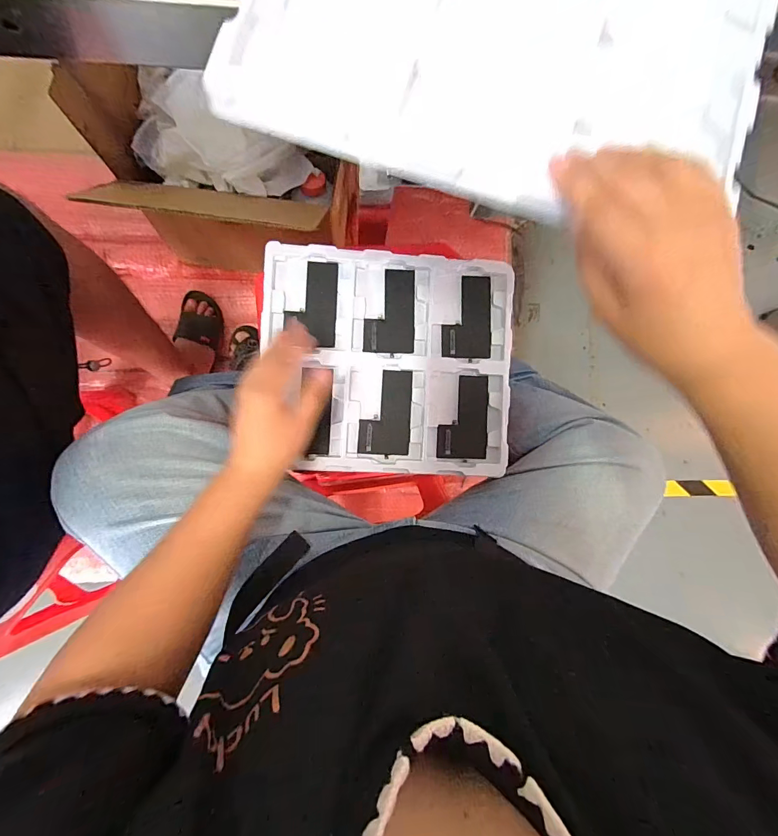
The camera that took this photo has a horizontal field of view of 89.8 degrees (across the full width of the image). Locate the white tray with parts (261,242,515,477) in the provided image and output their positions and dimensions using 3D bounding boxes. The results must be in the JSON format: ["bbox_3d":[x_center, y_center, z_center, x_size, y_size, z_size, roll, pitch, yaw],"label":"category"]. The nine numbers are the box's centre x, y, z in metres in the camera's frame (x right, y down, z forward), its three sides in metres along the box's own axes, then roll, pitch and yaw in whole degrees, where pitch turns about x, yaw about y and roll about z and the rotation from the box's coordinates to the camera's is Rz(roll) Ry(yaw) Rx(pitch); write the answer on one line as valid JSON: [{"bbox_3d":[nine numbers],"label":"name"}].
[{"bbox_3d":[0.001,-0.071,0.499,0.311,0.015,0.274,3,87,-5],"label":"white tray with parts"}]

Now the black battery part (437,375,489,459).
[{"bbox_3d":[0.097,-0.001,0.511,0.065,0.005,0.107,2,87,-5],"label":"black battery part"}]

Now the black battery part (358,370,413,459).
[{"bbox_3d":[-0.003,-0.007,0.503,0.065,0.004,0.108,4,87,-5],"label":"black battery part"}]

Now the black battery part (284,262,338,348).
[{"bbox_3d":[-0.098,-0.146,0.497,0.064,0.006,0.106,4,87,-5],"label":"black battery part"}]

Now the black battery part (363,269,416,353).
[{"bbox_3d":[0.001,-0.138,0.506,0.066,0.006,0.106,1,87,-5],"label":"black battery part"}]

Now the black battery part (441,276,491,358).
[{"bbox_3d":[0.103,-0.133,0.515,0.065,0.005,0.107,1,88,-5],"label":"black battery part"}]

